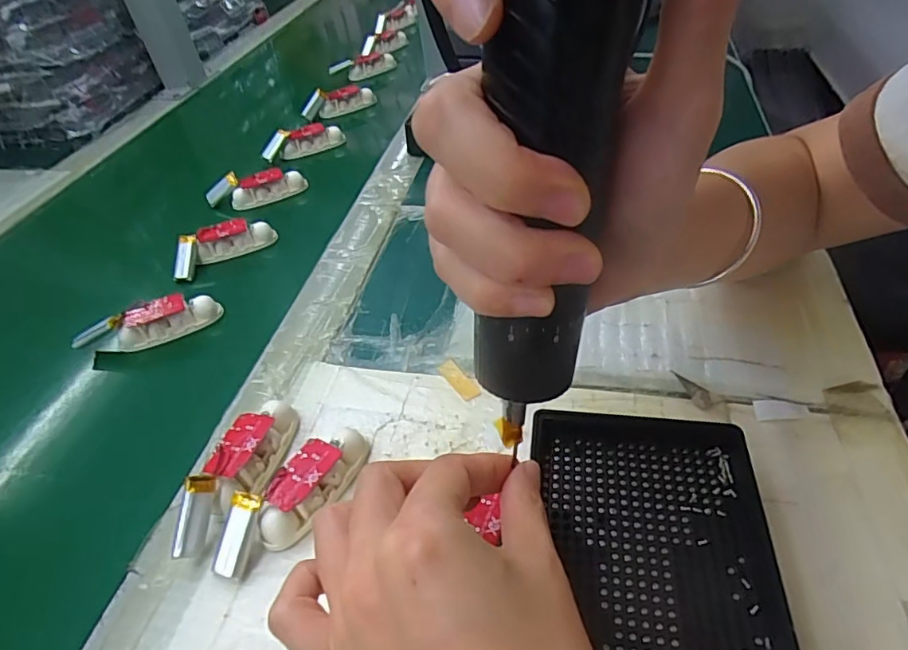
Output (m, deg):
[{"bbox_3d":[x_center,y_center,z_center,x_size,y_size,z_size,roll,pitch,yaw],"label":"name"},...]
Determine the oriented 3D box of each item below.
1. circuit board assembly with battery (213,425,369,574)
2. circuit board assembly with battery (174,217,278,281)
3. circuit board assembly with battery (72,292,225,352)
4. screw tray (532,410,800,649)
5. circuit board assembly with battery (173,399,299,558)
[{"bbox_3d":[-0.072,0.078,0.248,0.023,0.023,0.081,28,53,31],"label":"circuit board assembly with battery"},{"bbox_3d":[-0.175,-0.063,0.413,0.077,0.020,0.025,-24,46,-17],"label":"circuit board assembly with battery"},{"bbox_3d":[-0.197,0.000,0.353,0.084,0.028,0.011,-22,9,-19],"label":"circuit board assembly with battery"},{"bbox_3d":[0.076,0.099,0.205,0.087,0.028,0.137,1,44,9],"label":"screw tray"},{"bbox_3d":[-0.102,0.067,0.258,0.022,0.029,0.083,7,45,15],"label":"circuit board assembly with battery"}]

